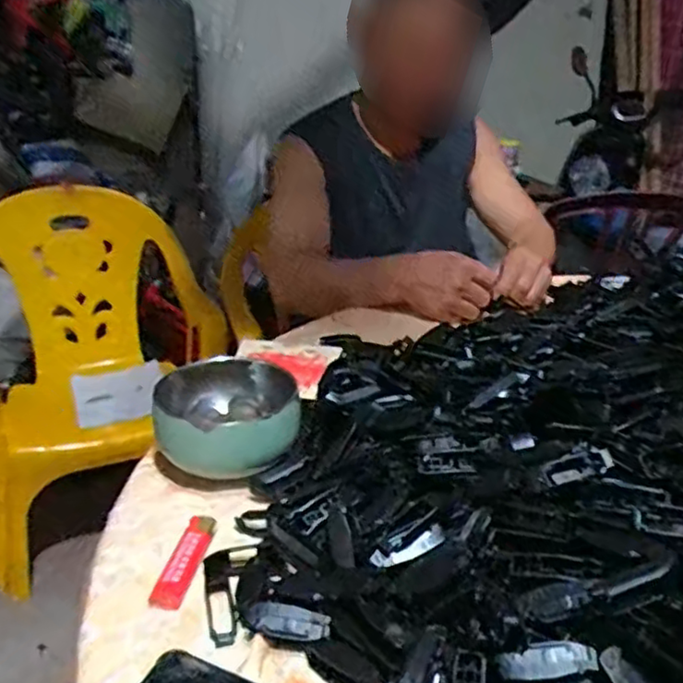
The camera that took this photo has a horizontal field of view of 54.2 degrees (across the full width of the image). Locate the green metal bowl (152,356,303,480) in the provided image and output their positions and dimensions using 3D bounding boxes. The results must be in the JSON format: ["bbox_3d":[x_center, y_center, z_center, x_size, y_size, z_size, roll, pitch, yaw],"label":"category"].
[{"bbox_3d":[-0.096,0.067,0.566,0.118,0.071,0.104,-7,25,-16],"label":"green metal bowl"}]

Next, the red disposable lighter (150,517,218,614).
[{"bbox_3d":[-0.106,0.149,0.460,0.022,0.009,0.083,4,24,9],"label":"red disposable lighter"}]

